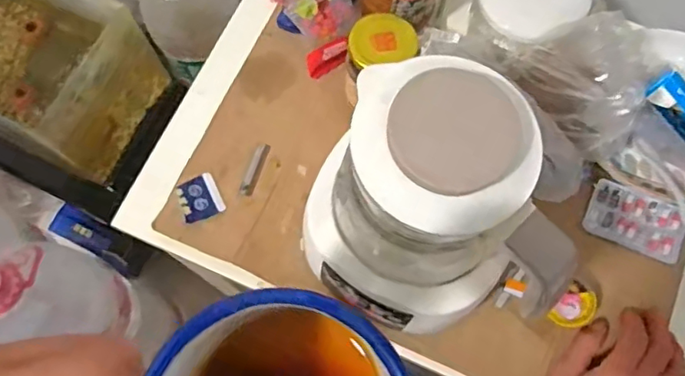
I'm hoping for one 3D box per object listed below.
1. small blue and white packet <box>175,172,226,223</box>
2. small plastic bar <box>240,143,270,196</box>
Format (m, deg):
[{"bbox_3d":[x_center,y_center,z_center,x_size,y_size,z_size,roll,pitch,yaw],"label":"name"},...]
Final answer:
[{"bbox_3d":[-0.137,0.008,0.544,0.038,0.011,0.044,-23,72,-7],"label":"small blue and white packet"},{"bbox_3d":[-0.086,-0.019,0.558,0.013,0.005,0.054,18,72,7],"label":"small plastic bar"}]

